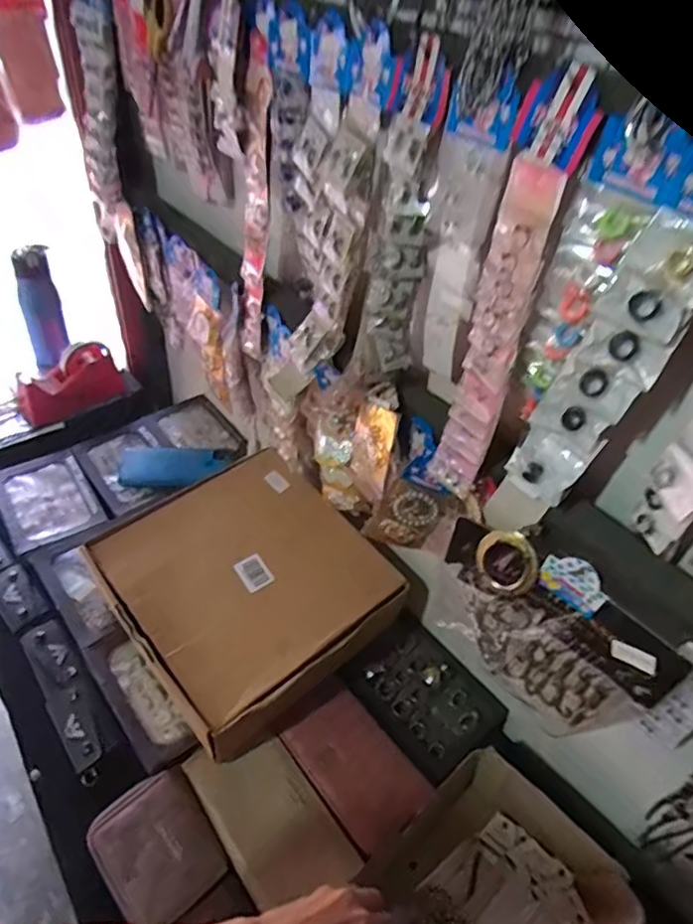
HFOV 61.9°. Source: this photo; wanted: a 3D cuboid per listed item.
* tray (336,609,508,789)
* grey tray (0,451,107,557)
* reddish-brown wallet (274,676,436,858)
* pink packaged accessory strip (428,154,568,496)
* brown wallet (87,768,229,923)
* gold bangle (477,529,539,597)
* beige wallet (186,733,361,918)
[{"bbox_3d":[0.089,0.269,0.679,0.132,0.023,0.165,-30,56,-32],"label":"tray"},{"bbox_3d":[-0.428,0.052,0.822,0.117,0.019,0.172,-25,53,-29],"label":"grey tray"},{"bbox_3d":[0.006,0.309,0.607,0.086,0.026,0.160,-27,54,-30],"label":"reddish-brown wallet"},{"bbox_3d":[0.103,-0.094,0.391,0.015,0.282,0.045,-23,49,-32],"label":"pink packaged accessory strip"},{"bbox_3d":[-0.176,0.359,0.539,0.094,0.022,0.111,-29,55,-31],"label":"brown wallet"},{"bbox_3d":[0.128,0.081,0.456,0.047,0.054,0.021,15,33,29],"label":"gold bangle"},{"bbox_3d":[-0.078,0.349,0.575,0.096,0.015,0.175,-26,54,-29],"label":"beige wallet"}]

